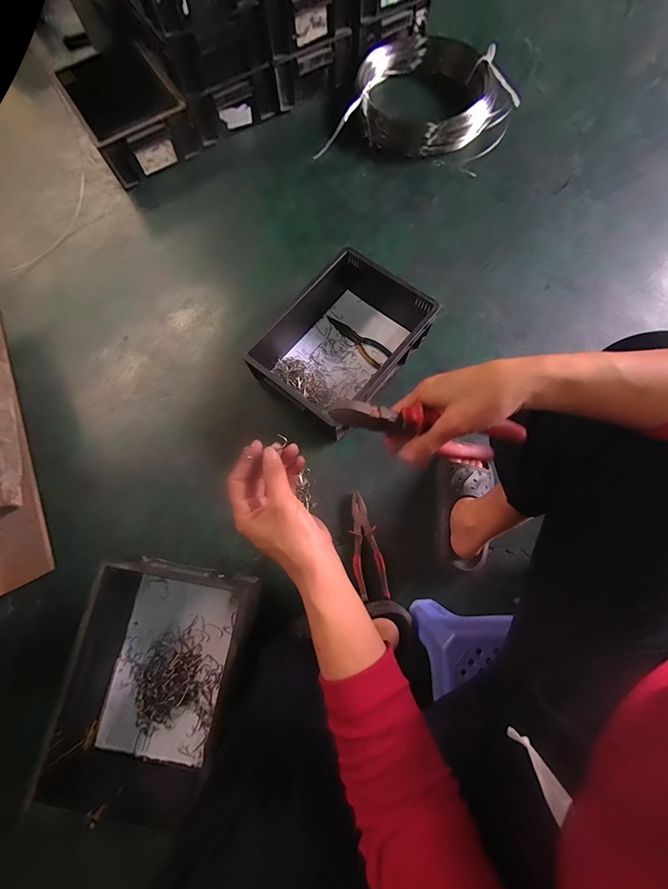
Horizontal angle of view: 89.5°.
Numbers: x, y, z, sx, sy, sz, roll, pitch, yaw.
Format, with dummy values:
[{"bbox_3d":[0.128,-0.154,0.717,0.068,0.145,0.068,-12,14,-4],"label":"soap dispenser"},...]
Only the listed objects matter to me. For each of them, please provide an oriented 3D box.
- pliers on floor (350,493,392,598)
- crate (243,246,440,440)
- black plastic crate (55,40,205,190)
[{"bbox_3d":[0.061,0.189,0.646,0.058,0.016,0.192,-8,72,0],"label":"pliers on floor"},{"bbox_3d":[0.008,-0.215,0.711,0.265,0.110,0.331,38,77,13],"label":"crate"},{"bbox_3d":[-0.553,-0.910,0.923,0.255,0.116,0.313,-30,73,-7],"label":"black plastic crate"}]

